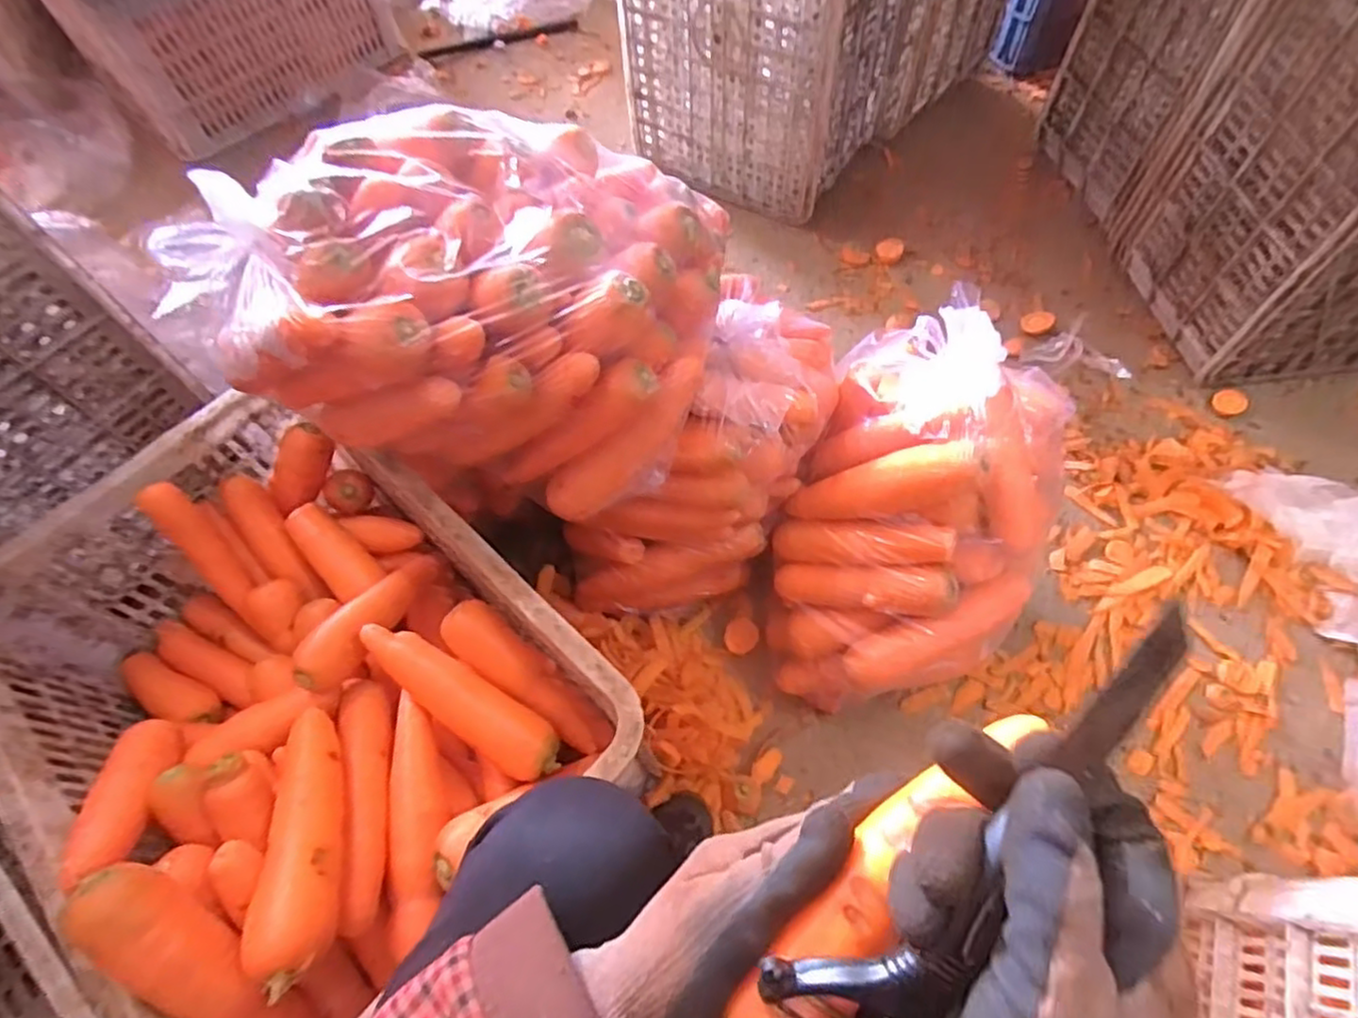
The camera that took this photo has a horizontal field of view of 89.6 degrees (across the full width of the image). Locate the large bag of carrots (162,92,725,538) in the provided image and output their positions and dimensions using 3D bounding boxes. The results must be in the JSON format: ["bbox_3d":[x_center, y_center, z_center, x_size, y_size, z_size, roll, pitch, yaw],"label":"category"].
[{"bbox_3d":[-0.159,-0.153,0.558,0.376,0.246,0.218,2,62,3],"label":"large bag of carrots"}]

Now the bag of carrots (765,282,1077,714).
[{"bbox_3d":[0.232,0.012,0.676,0.237,0.245,0.341,26,66,14],"label":"bag of carrots"}]

